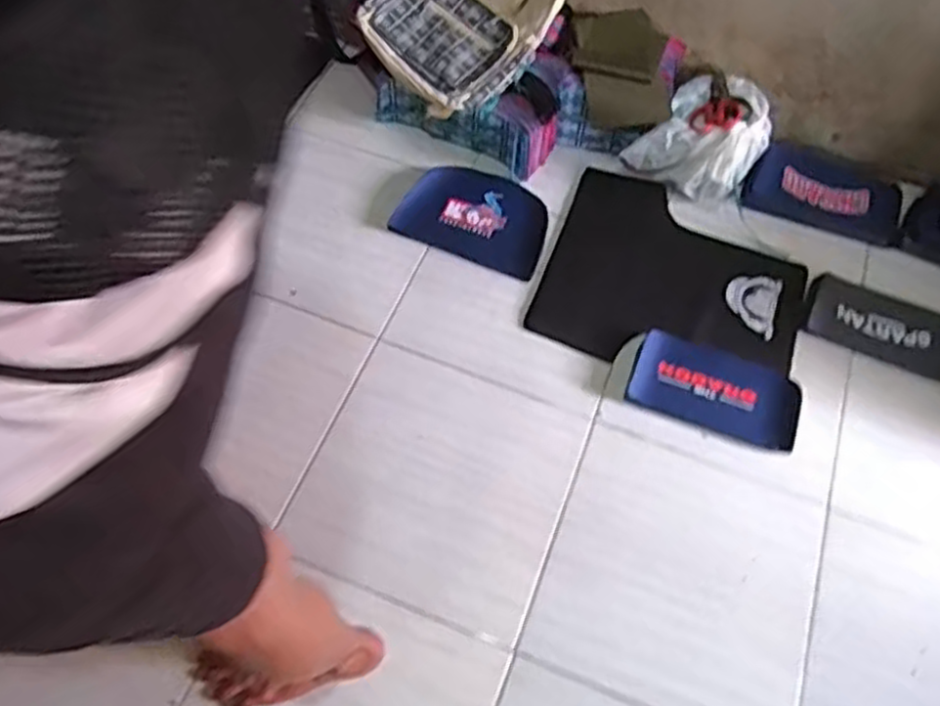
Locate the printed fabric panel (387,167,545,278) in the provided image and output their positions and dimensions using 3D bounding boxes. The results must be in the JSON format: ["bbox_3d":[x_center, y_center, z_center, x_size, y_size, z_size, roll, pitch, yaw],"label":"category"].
[{"bbox_3d":[0.019,-0.272,1.481,0.286,0.032,0.198,25,62,9],"label":"printed fabric panel"}]

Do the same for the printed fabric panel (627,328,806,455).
[{"bbox_3d":[0.429,0.059,1.323,0.282,0.017,0.151,20,61,6],"label":"printed fabric panel"}]

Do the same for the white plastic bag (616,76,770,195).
[{"bbox_3d":[0.469,-0.427,1.499,0.208,0.167,0.236,41,65,16],"label":"white plastic bag"}]

